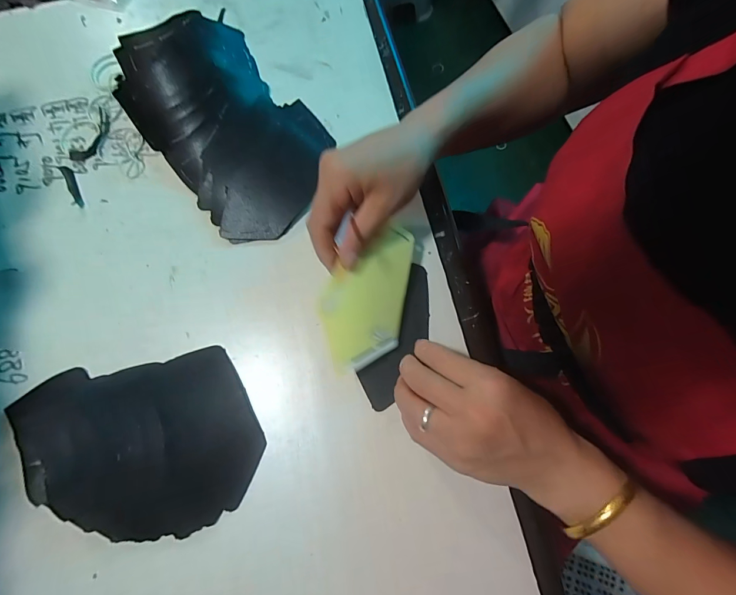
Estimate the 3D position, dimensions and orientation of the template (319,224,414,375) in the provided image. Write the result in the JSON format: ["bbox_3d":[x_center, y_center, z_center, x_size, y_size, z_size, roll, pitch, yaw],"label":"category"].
[{"bbox_3d":[-0.001,-0.002,0.288,0.068,0.008,0.124,13,81,-18],"label":"template"}]

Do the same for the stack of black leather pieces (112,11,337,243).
[{"bbox_3d":[-0.149,-0.188,0.358,0.149,0.048,0.265,-36,76,-8],"label":"stack of black leather pieces"}]

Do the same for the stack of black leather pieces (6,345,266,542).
[{"bbox_3d":[-0.197,0.123,0.286,0.202,0.021,0.138,-10,74,-1],"label":"stack of black leather pieces"}]

